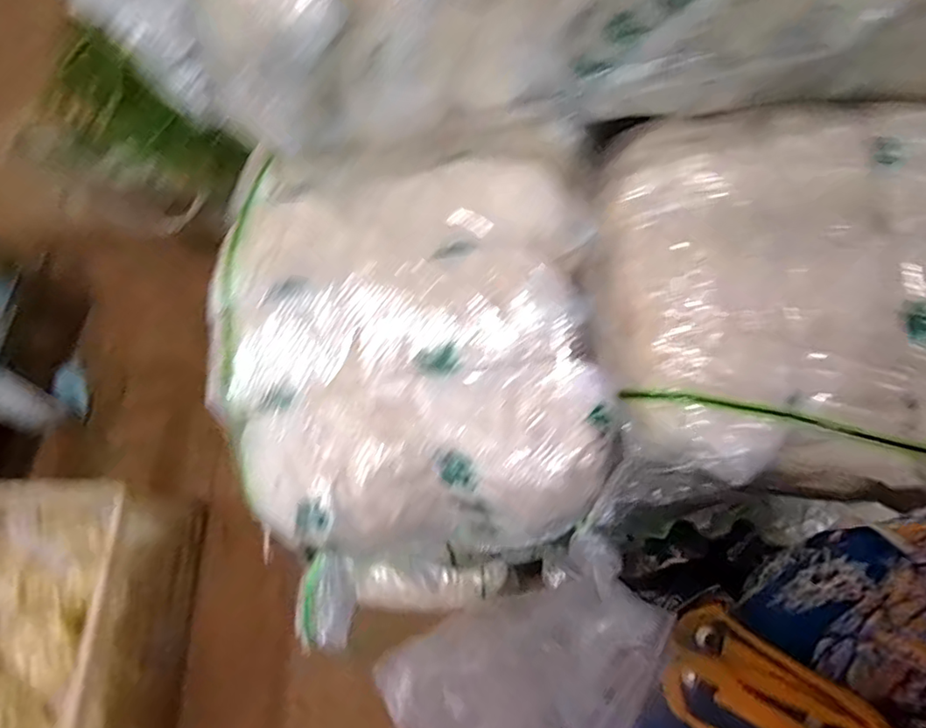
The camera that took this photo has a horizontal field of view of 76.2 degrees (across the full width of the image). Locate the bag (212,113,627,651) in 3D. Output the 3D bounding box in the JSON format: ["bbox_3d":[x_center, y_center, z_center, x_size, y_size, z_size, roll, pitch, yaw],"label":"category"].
[{"bbox_3d":[-0.035,0.009,0.414,0.252,0.167,0.297,-3,66,1],"label":"bag"}]

